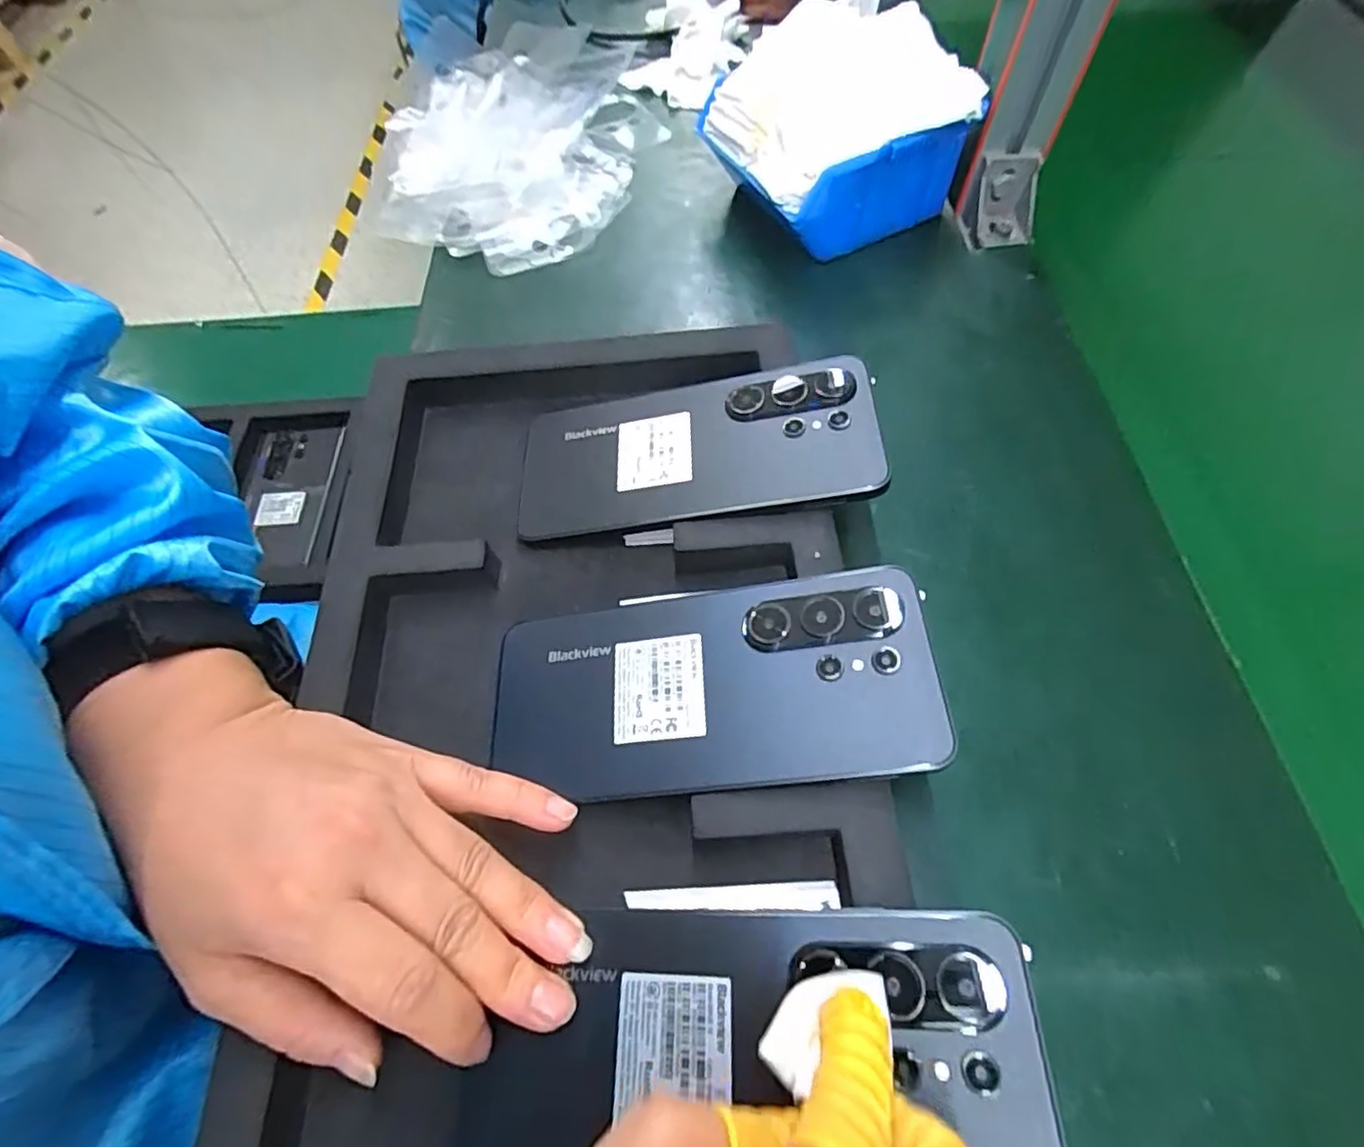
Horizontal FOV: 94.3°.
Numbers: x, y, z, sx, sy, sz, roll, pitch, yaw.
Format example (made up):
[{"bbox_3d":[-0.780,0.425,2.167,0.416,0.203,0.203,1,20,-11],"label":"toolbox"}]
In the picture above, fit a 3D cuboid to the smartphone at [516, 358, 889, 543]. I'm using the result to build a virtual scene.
[{"bbox_3d":[0.004,-0.058,0.294,0.164,0.007,0.075,-6,61,12],"label":"smartphone"}]

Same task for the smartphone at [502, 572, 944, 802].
[{"bbox_3d":[0.008,0.043,0.238,0.165,0.006,0.075,-8,62,11],"label":"smartphone"}]

